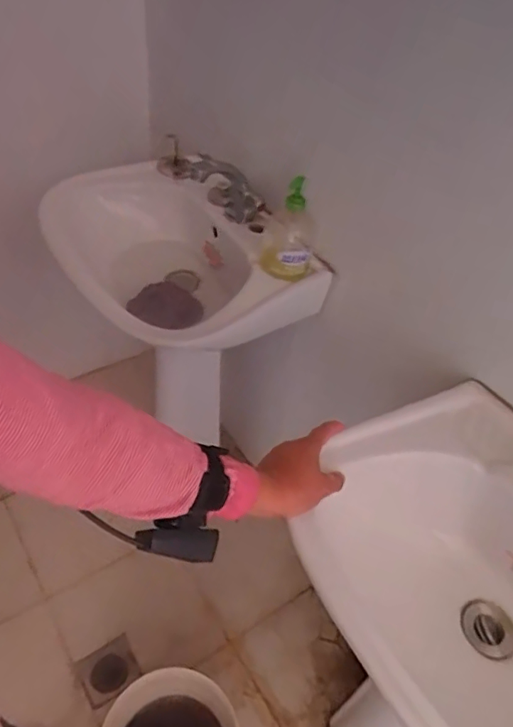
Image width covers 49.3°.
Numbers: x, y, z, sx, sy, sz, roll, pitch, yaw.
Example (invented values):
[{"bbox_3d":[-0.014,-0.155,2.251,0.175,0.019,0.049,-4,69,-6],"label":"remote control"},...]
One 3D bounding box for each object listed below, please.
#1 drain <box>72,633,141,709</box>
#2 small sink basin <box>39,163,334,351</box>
[{"bbox_3d":[-0.314,0.654,1.187,0.117,0.009,0.104,-25,53,-25],"label":"drain"},{"bbox_3d":[-0.145,-0.177,0.989,0.363,0.171,0.447,-22,51,-26],"label":"small sink basin"}]

